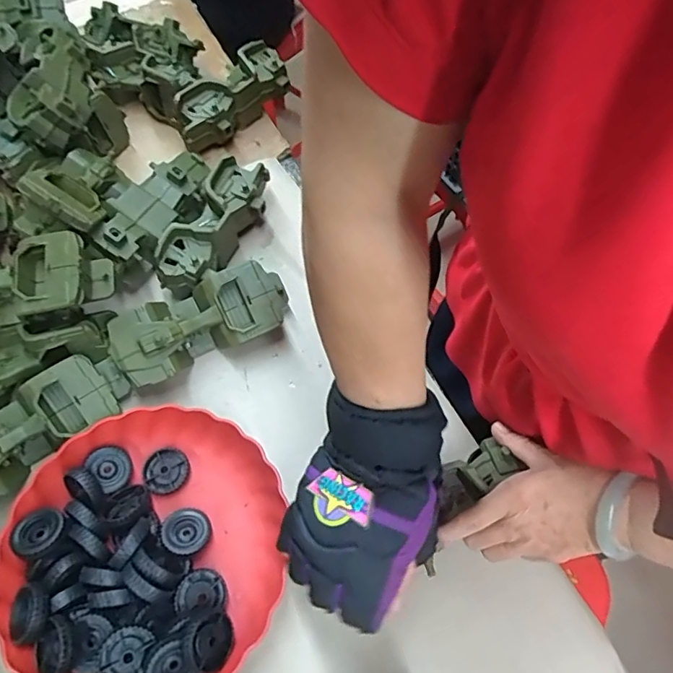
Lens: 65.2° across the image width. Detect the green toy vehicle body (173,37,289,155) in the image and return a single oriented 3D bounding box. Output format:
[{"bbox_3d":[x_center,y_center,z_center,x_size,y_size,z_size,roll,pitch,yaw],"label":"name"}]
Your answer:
[{"bbox_3d":[-0.146,-0.320,0.722,0.064,0.075,0.178,37,68,20],"label":"green toy vehicle body"}]

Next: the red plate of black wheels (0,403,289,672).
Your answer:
[{"bbox_3d":[-0.162,0.183,0.462,0.234,0.056,0.239,-1,61,1],"label":"red plate of black wheels"}]

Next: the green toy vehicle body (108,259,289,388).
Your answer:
[{"bbox_3d":[-0.142,-0.017,0.558,0.186,0.069,0.084,-26,63,-12],"label":"green toy vehicle body"}]

